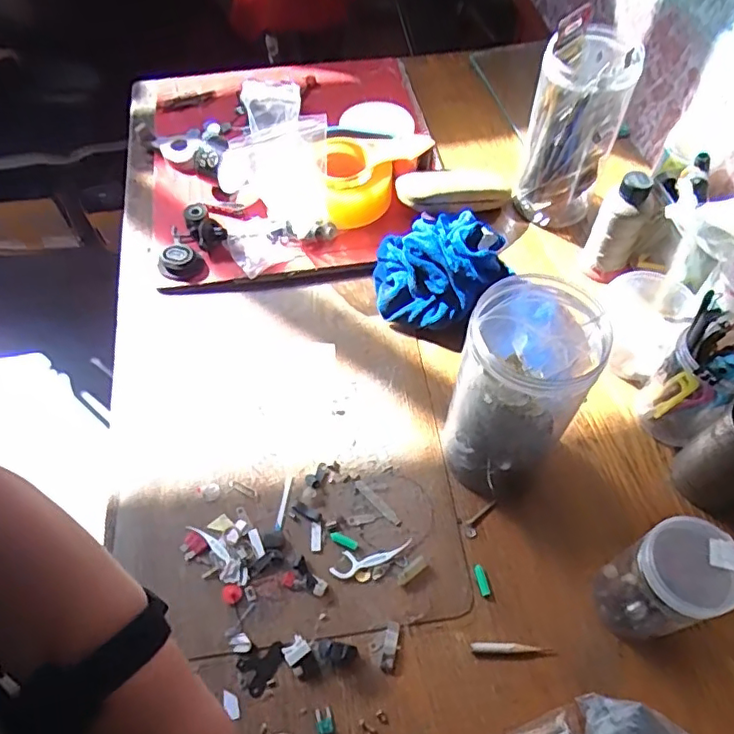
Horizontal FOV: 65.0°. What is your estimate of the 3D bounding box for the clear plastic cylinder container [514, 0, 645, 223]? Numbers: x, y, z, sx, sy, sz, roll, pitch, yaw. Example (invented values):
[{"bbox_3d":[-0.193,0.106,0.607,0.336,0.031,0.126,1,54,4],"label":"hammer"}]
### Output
[{"bbox_3d":[0.239,-0.280,0.673,0.099,0.205,0.097,17,59,10],"label":"clear plastic cylinder container"}]

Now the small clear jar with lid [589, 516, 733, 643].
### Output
[{"bbox_3d":[0.218,0.164,0.431,0.057,0.121,0.063,-26,61,-17],"label":"small clear jar with lid"}]

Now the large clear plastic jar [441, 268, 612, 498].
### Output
[{"bbox_3d":[0.125,0.026,0.484,0.095,0.196,0.093,1,57,-1],"label":"large clear plastic jar"}]

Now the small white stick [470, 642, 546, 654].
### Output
[{"bbox_3d":[0.113,0.226,0.462,0.057,0.005,0.008,2,55,0],"label":"small white stick"}]

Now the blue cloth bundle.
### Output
[{"bbox_3d":[0.080,-0.117,0.640,0.140,0.078,0.133,-4,57,-3],"label":"blue cloth bundle"}]

